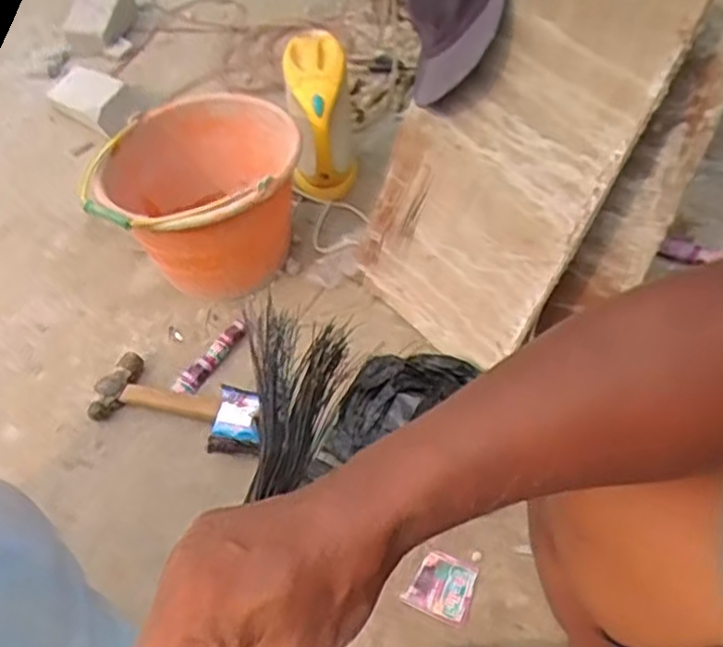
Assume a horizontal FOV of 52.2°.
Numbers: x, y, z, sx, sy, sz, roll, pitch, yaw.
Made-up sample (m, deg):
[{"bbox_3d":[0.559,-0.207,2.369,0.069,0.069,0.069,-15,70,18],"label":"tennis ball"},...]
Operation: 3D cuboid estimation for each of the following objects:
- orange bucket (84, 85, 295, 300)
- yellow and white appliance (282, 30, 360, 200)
[{"bbox_3d":[-0.247,-0.193,1.191,0.302,0.226,0.316,-6,47,0],"label":"orange bucket"},{"bbox_3d":[-0.073,-0.366,1.317,0.114,0.232,0.195,-4,47,2],"label":"yellow and white appliance"}]

